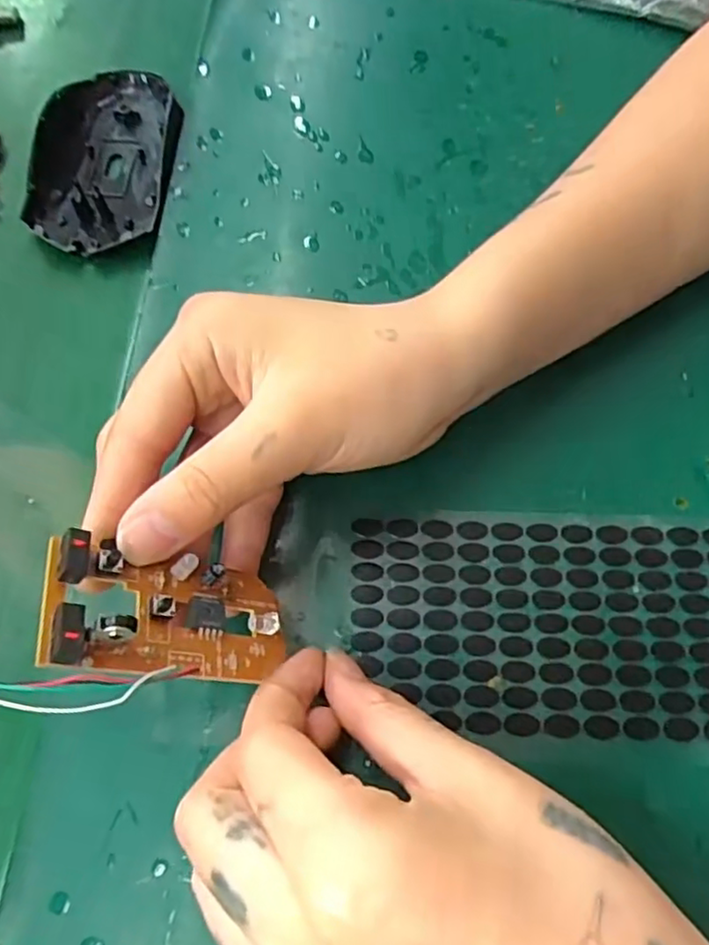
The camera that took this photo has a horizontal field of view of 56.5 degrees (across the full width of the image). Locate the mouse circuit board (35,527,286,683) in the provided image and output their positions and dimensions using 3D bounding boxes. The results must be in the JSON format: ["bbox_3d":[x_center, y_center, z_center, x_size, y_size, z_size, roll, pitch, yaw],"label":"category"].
[{"bbox_3d":[-0.048,0.038,0.181,0.067,0.008,0.034,18,45,-32],"label":"mouse circuit board"}]

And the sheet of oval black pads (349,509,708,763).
[{"bbox_3d":[0.091,0.051,0.220,0.182,0.004,0.076,2,66,3],"label":"sheet of oval black pads"}]

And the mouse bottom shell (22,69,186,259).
[{"bbox_3d":[-0.118,-0.153,0.314,0.066,0.019,0.106,1,66,2],"label":"mouse bottom shell"}]

